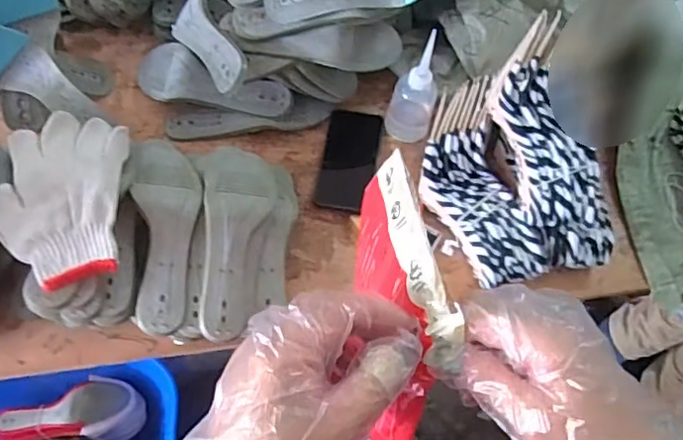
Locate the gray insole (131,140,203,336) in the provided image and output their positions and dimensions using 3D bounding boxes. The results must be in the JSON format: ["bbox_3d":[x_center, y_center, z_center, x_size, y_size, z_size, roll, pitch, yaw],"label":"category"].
[{"bbox_3d":[-0.202,0.015,0.667,0.071,0.032,0.224,-1,79,-4],"label":"gray insole"}]

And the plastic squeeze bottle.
[{"bbox_3d":[0.099,-0.172,0.765,0.062,0.163,0.054,13,64,3],"label":"plastic squeeze bottle"}]

